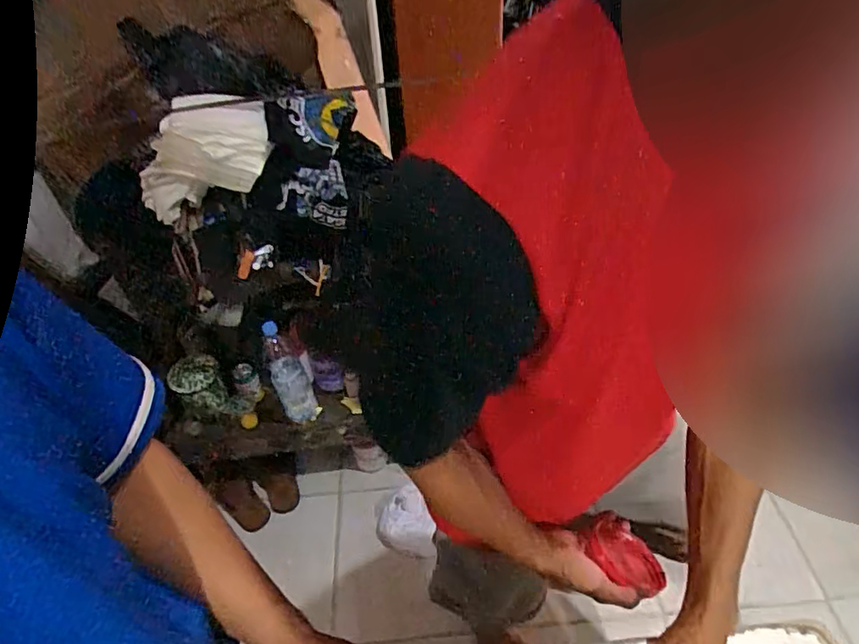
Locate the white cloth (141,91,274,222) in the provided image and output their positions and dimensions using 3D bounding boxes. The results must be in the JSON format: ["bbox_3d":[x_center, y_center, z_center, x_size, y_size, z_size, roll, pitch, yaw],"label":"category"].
[{"bbox_3d":[-0.469,-0.347,1.135,0.274,0.182,0.135,-13,44,-9],"label":"white cloth"}]

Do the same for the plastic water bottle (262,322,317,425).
[{"bbox_3d":[-0.357,0.132,1.379,0.088,0.303,0.082,-20,46,-16],"label":"plastic water bottle"}]

